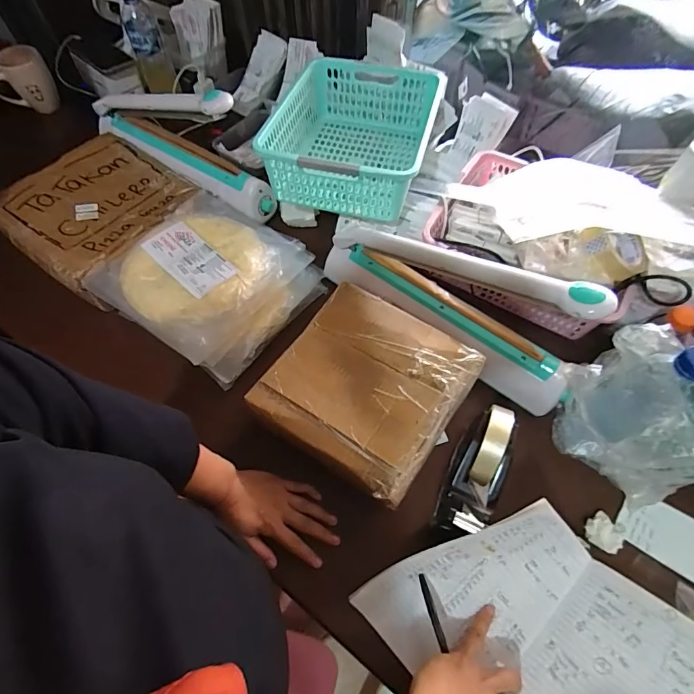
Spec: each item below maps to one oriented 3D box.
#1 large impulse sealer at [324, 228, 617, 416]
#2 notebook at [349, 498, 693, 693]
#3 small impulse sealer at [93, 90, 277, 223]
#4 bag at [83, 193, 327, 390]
[{"bbox_3d":[0.134,-0.074,0.551,0.393,0.202,0.070,36,68,17],"label":"large impulse sealer"},{"bbox_3d":[0.201,0.302,0.414,0.234,0.106,0.303,-40,69,-18],"label":"notebook"},{"bbox_3d":[-0.309,-0.376,0.713,0.389,0.189,0.066,31,67,16],"label":"small impulse sealer"},{"bbox_3d":[-0.212,-0.105,0.636,0.250,0.099,0.238,32,67,16],"label":"bag"}]

